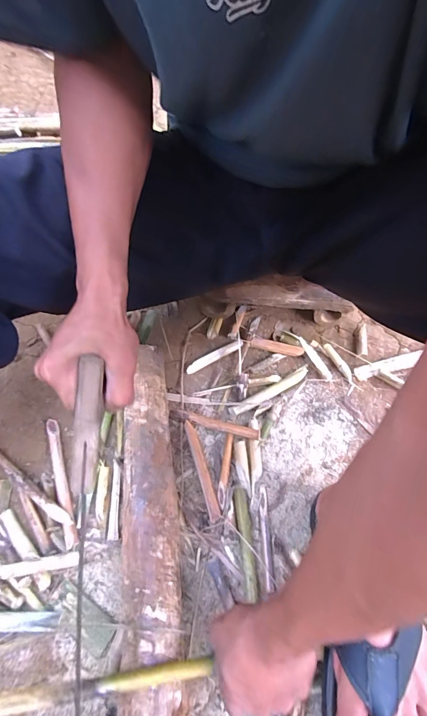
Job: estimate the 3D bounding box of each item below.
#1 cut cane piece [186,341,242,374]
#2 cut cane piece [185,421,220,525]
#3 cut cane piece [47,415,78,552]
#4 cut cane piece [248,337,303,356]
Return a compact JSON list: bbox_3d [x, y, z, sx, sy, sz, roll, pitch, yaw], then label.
[{"bbox_3d":[0.001,-0.002,0.566,0.098,0.016,0.014,-26,63,-14],"label":"cut cane piece"},{"bbox_3d":[-0.015,0.148,0.471,0.016,0.010,0.133,-15,61,-8],"label":"cut cane piece"},{"bbox_3d":[-0.201,0.156,0.459,0.017,0.017,0.173,-20,61,-11],"label":"cut cane piece"},{"bbox_3d":[0.104,-0.018,0.579,0.087,0.004,0.018,12,82,11],"label":"cut cane piece"}]

